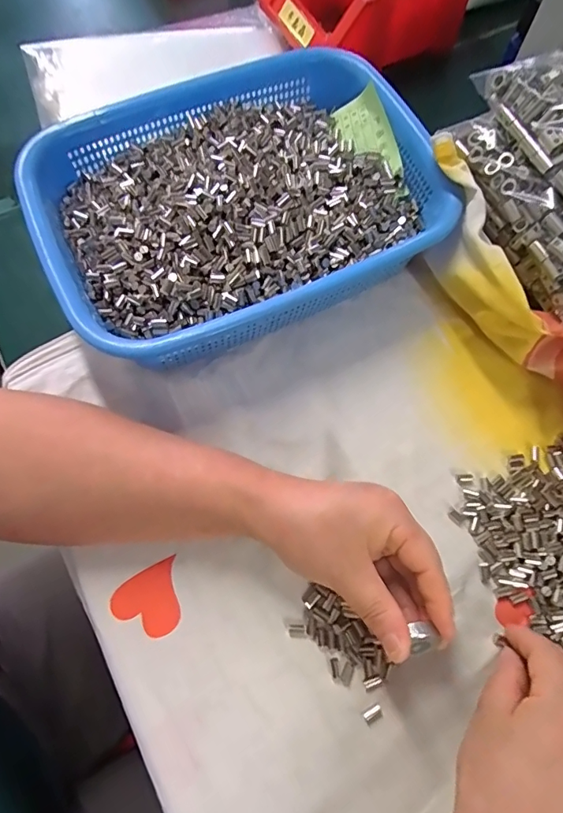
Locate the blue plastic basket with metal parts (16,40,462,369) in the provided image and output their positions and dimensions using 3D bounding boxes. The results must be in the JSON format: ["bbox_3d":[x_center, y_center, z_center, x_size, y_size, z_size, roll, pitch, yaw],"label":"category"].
[{"bbox_3d":[-0.029,-0.150,0.353,0.281,0.074,0.211,-27,73,-10],"label":"blue plastic basket with metal parts"}]

